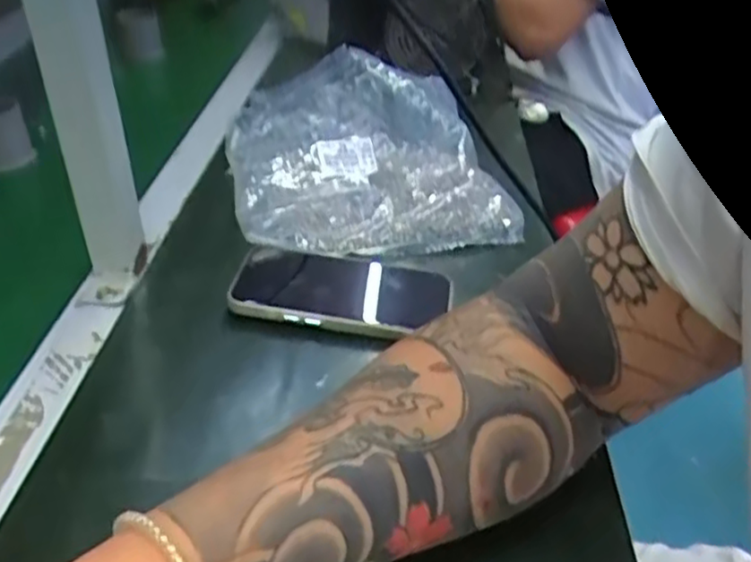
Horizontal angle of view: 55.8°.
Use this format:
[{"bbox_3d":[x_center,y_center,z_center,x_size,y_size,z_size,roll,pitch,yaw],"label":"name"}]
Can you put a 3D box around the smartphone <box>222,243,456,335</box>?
[{"bbox_3d":[-0.022,0.004,0.493,0.147,0.013,0.082,6,36,-7],"label":"smartphone"}]

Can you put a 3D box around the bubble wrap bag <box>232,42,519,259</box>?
[{"bbox_3d":[-0.011,-0.120,0.611,0.222,0.074,0.235,-5,36,-12],"label":"bubble wrap bag"}]

